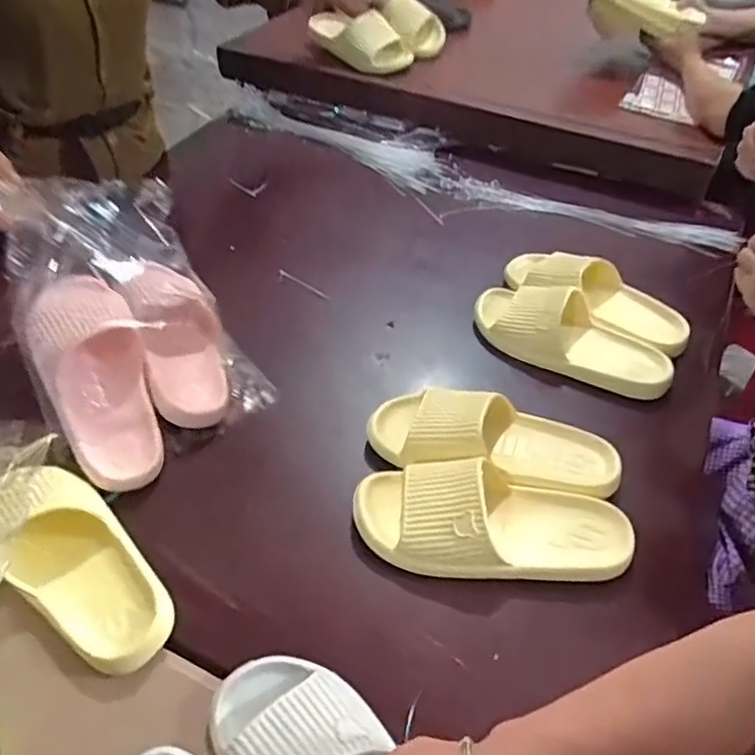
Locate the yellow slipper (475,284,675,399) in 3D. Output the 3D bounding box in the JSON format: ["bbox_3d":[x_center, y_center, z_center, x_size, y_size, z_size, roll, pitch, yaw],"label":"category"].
[{"bbox_3d":[0.243,-0.054,0.798,0.259,0.064,0.107,25,49,20],"label":"yellow slipper"}]

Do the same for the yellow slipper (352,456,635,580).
[{"bbox_3d":[0.110,0.132,0.617,0.266,0.060,0.111,4,45,1],"label":"yellow slipper"}]

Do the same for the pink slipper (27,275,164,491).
[{"bbox_3d":[-0.300,-0.009,0.686,0.110,0.058,0.257,-18,69,-19],"label":"pink slipper"}]

